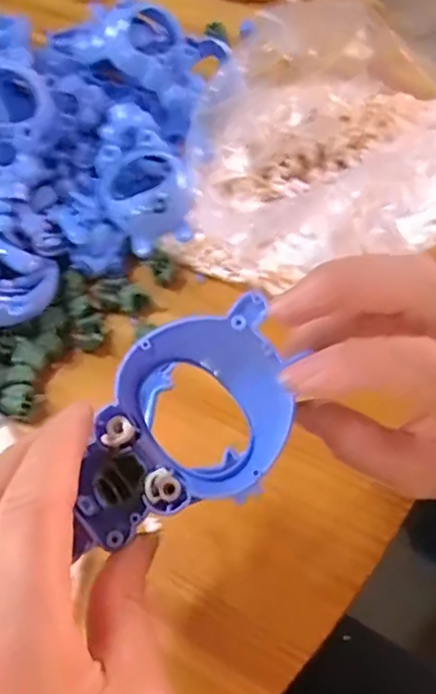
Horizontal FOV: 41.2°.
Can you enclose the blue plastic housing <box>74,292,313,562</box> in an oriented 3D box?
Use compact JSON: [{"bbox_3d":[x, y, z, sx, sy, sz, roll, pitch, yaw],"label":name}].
[{"bbox_3d":[-0.014,0.025,0.199,0.078,0.026,0.062,-21,88,-3],"label":"blue plastic housing"}]

